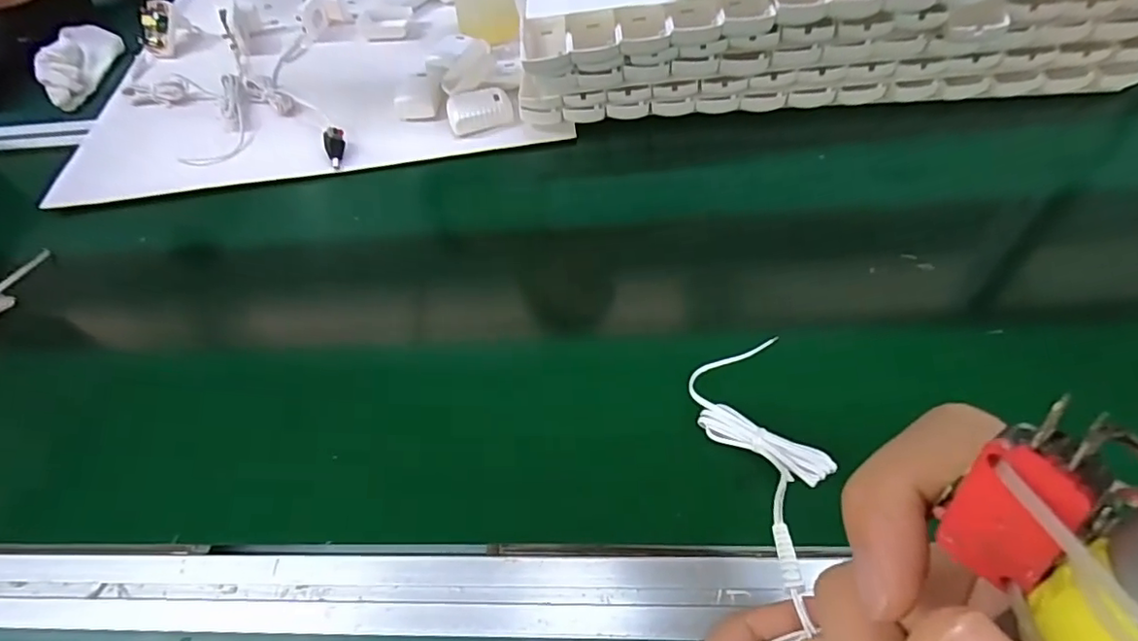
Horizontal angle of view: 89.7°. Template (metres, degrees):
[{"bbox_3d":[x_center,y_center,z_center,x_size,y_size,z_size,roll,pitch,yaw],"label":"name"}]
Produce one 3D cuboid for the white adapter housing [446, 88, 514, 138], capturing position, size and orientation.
[{"bbox_3d":[-0.085,-0.200,0.544,0.061,0.023,0.035,-18,58,-8],"label":"white adapter housing"}]

